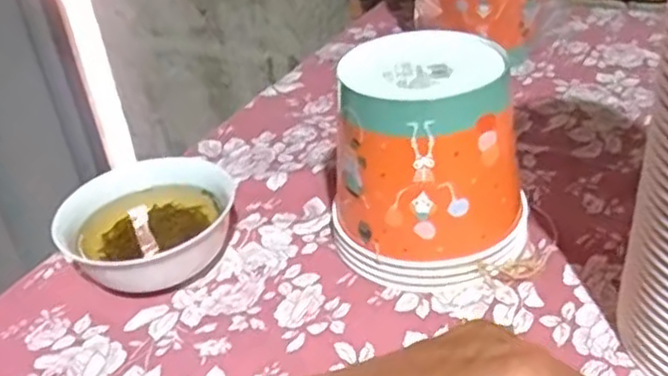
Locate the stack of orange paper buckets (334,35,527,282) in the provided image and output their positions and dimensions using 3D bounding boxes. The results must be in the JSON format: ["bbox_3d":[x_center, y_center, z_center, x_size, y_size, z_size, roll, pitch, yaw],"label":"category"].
[{"bbox_3d":[0.077,-0.025,0.573,0.153,0.155,0.144,3,35,15],"label":"stack of orange paper buckets"}]

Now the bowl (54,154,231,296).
[{"bbox_3d":[-0.155,0.039,0.607,0.152,0.065,0.130,-19,35,-17],"label":"bowl"}]

